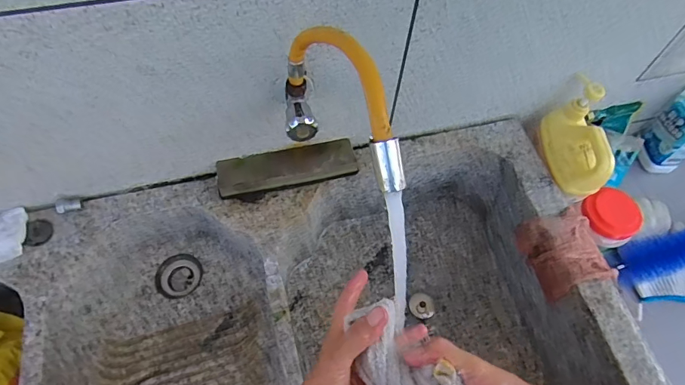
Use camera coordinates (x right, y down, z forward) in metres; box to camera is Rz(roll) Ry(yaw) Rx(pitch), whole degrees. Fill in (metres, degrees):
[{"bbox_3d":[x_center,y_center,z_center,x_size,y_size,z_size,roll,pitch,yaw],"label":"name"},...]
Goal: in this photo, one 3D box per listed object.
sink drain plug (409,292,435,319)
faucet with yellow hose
[{"bbox_3d":[0.142,0.200,0.756,0.044,0.010,0.048,1,61,-2],"label":"sink drain plug"},{"bbox_3d":[-0.005,-0.075,0.417,0.047,0.147,0.212,-31,67,-19],"label":"faucet with yellow hose"}]

